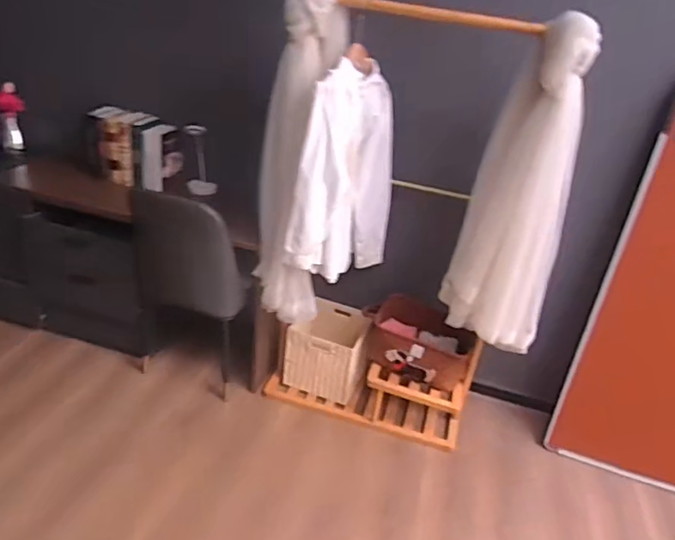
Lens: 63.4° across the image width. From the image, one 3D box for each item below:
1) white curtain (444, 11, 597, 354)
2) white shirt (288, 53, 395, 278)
[{"bbox_3d":[0.584,-0.225,1.695,0.352,0.975,0.278,18,30,17],"label":"white curtain"},{"bbox_3d":[0.043,-0.312,1.924,0.175,0.742,0.489,21,31,22],"label":"white shirt"}]

